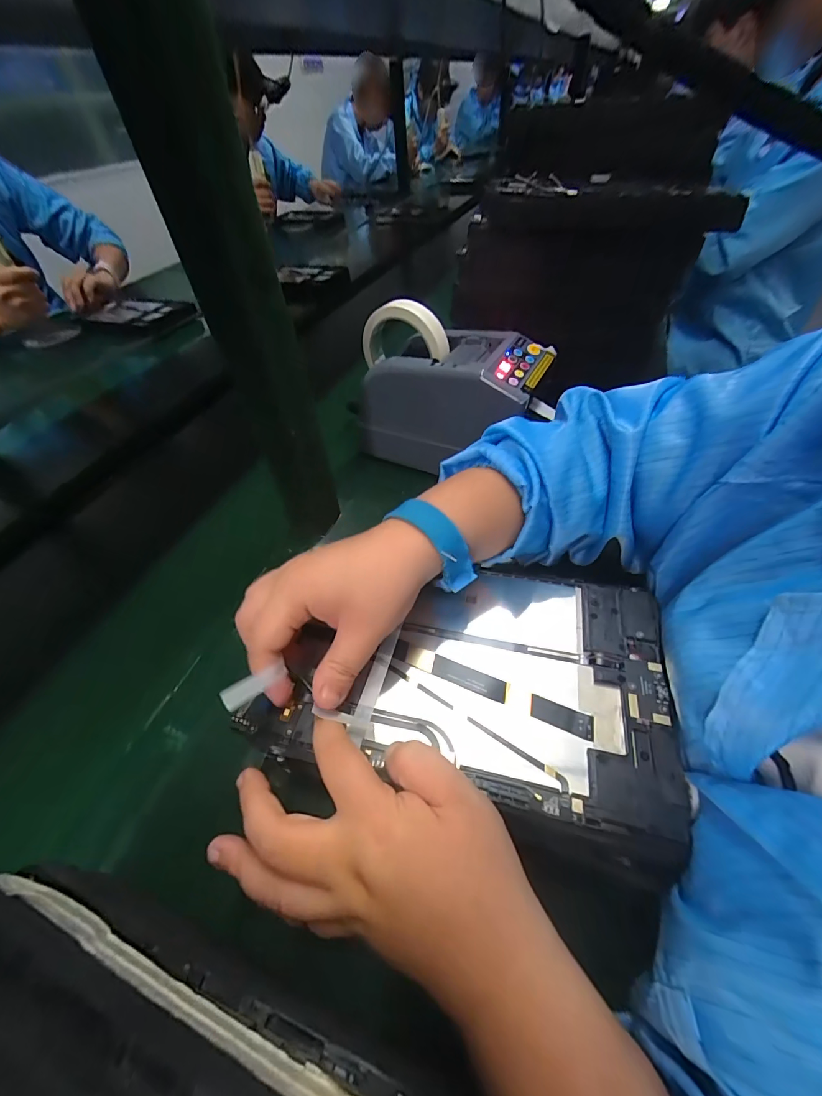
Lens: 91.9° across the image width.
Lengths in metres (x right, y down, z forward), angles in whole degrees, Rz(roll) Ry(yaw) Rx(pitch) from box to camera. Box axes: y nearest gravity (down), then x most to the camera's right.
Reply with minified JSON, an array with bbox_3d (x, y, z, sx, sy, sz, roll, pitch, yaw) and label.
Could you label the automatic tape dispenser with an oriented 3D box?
[{"bbox_3d":[0.048,-0.170,0.460,0.191,0.122,0.109,19,54,19],"label":"automatic tape dispenser"}]

